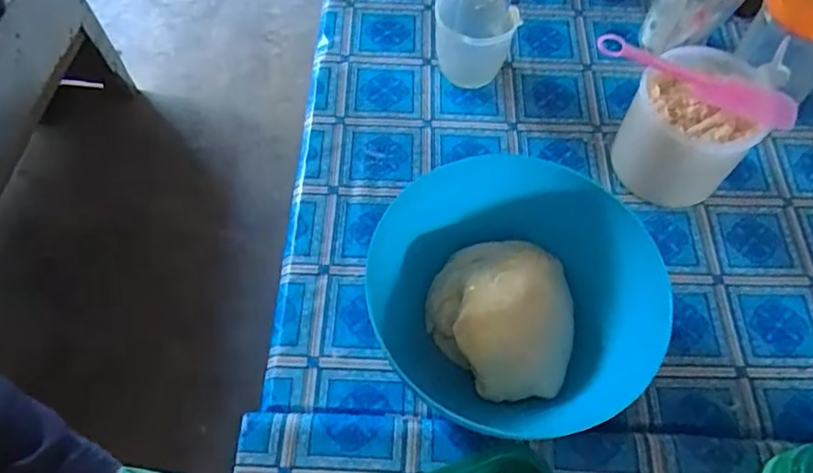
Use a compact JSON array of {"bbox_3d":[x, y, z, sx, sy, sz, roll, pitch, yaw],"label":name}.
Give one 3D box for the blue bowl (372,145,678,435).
[{"bbox_3d":[0.099,0.053,0.547,0.223,0.096,0.237,1,61,-1],"label":"blue bowl"}]

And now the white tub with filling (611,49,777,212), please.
[{"bbox_3d":[0.293,-0.110,0.648,0.120,0.111,0.137,31,65,15],"label":"white tub with filling"}]

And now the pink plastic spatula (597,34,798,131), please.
[{"bbox_3d":[0.279,-0.153,0.596,0.190,0.027,0.037,26,63,12],"label":"pink plastic spatula"}]

